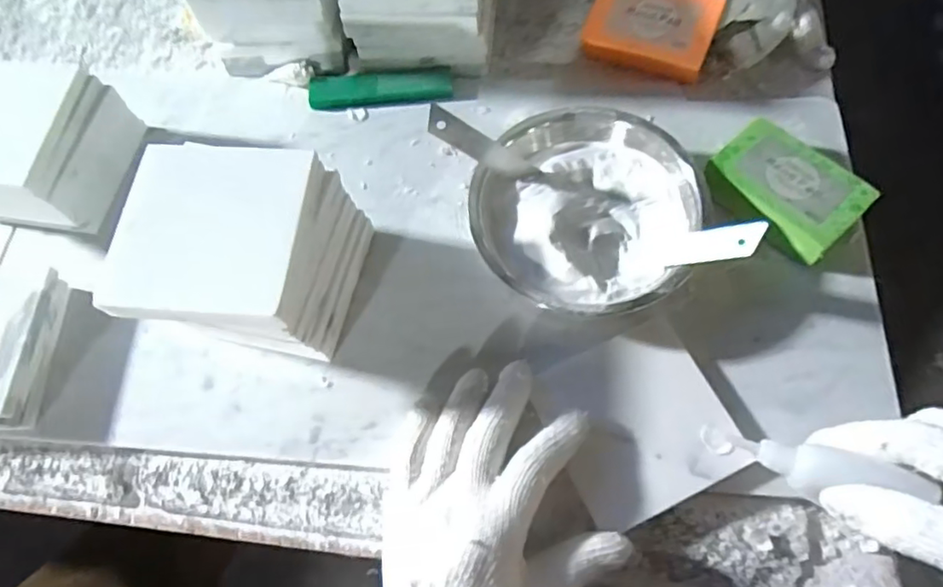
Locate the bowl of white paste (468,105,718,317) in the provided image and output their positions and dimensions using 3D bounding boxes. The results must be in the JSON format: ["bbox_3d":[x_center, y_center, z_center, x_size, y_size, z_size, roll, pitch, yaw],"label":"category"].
[{"bbox_3d":[0.077,-0.051,0.401,0.140,0.042,0.145,-1,67,1],"label":"bowl of white paste"}]

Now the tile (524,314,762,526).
[{"bbox_3d":[0.098,0.075,0.358,0.099,0.014,0.100,-23,69,-8],"label":"tile"}]

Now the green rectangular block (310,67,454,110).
[{"bbox_3d":[-0.072,-0.163,0.477,0.112,0.012,0.033,-1,67,1],"label":"green rectangular block"}]

